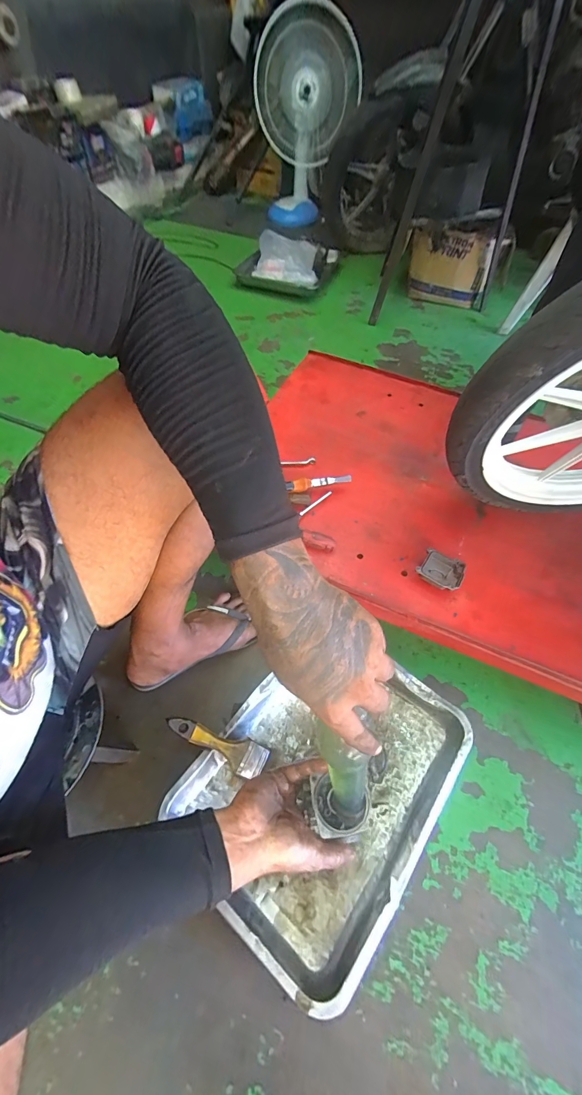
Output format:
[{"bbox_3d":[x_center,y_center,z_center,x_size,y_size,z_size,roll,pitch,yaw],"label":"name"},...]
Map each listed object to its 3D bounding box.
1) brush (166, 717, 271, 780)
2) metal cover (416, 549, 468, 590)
[{"bbox_3d":[-0.101,0.272,0.515,0.149,0.015,0.042,33,56,-14],"label":"brush"},{"bbox_3d":[0.233,0.036,0.584,0.065,0.021,0.055,26,59,13],"label":"metal cover"}]

